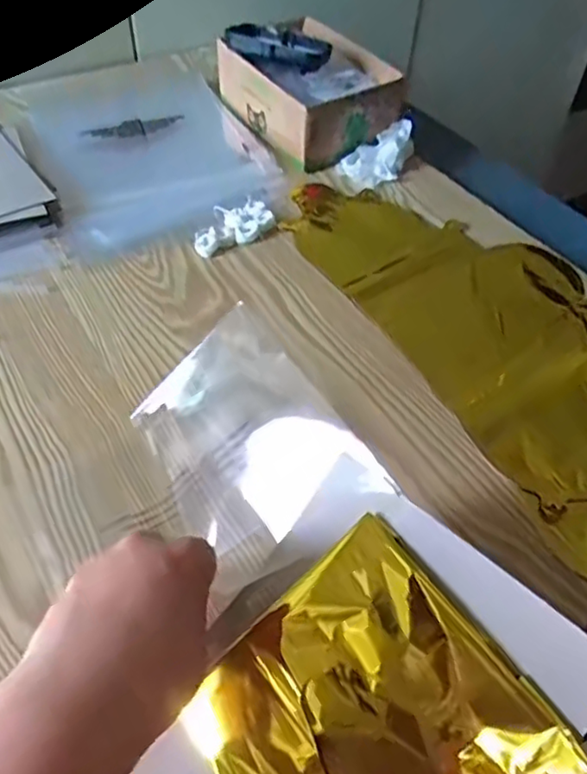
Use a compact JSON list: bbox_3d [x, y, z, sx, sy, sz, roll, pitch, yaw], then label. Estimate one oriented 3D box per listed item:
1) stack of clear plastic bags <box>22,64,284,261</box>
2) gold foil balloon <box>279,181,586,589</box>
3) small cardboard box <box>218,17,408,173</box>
[{"bbox_3d":[-0.155,-0.256,0.656,0.218,0.013,0.300,-20,53,-18],"label":"stack of clear plastic bags"},{"bbox_3d":[0.170,-0.058,0.511,0.199,0.018,0.421,-22,54,-20],"label":"gold foil balloon"},{"bbox_3d":[0.016,-0.319,0.669,0.135,0.069,0.183,-28,56,-24],"label":"small cardboard box"}]

